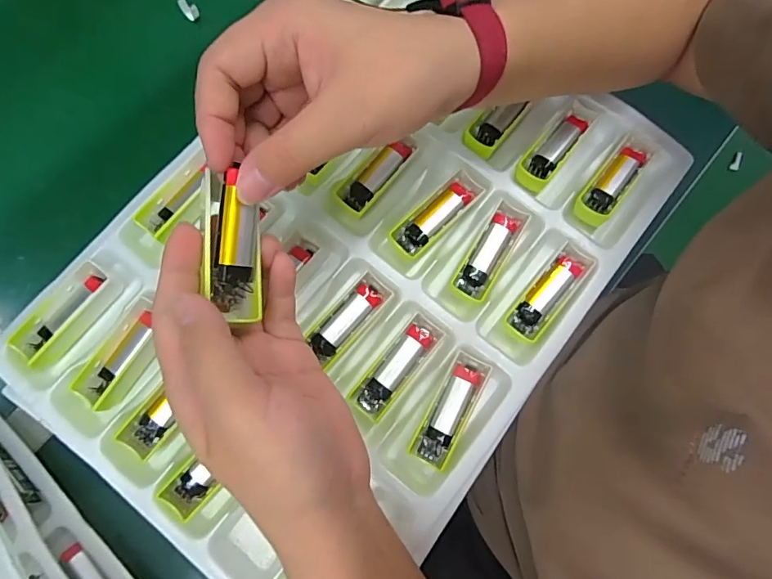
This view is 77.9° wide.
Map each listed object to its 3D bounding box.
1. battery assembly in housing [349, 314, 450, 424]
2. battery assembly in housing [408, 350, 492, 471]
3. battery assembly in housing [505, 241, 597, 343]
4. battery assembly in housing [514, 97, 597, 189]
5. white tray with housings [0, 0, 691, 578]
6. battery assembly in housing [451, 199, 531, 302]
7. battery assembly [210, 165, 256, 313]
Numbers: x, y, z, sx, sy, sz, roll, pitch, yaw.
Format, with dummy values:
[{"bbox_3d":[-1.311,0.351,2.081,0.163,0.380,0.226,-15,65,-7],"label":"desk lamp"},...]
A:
[{"bbox_3d":[0.009,0.054,0.338,0.028,0.011,0.079,38,79,8],"label":"battery assembly in housing"},{"bbox_3d":[0.045,0.084,0.333,0.028,0.015,0.078,28,78,6],"label":"battery assembly in housing"},{"bbox_3d":[0.119,0.004,0.353,0.026,0.019,0.080,40,79,9],"label":"battery assembly in housing"},{"bbox_3d":[0.133,-0.115,0.376,0.025,0.013,0.085,38,79,8],"label":"battery assembly in housing"},{"bbox_3d":[-0.024,-0.026,0.361,0.321,0.027,0.452,38,79,8],"label":"white tray with housings"},{"bbox_3d":[0.078,-0.027,0.358,0.025,0.015,0.078,31,78,7],"label":"battery assembly in housing"},{"bbox_3d":[-0.074,-0.024,0.231,0.018,0.010,0.066,5,98,1],"label":"battery assembly"}]

